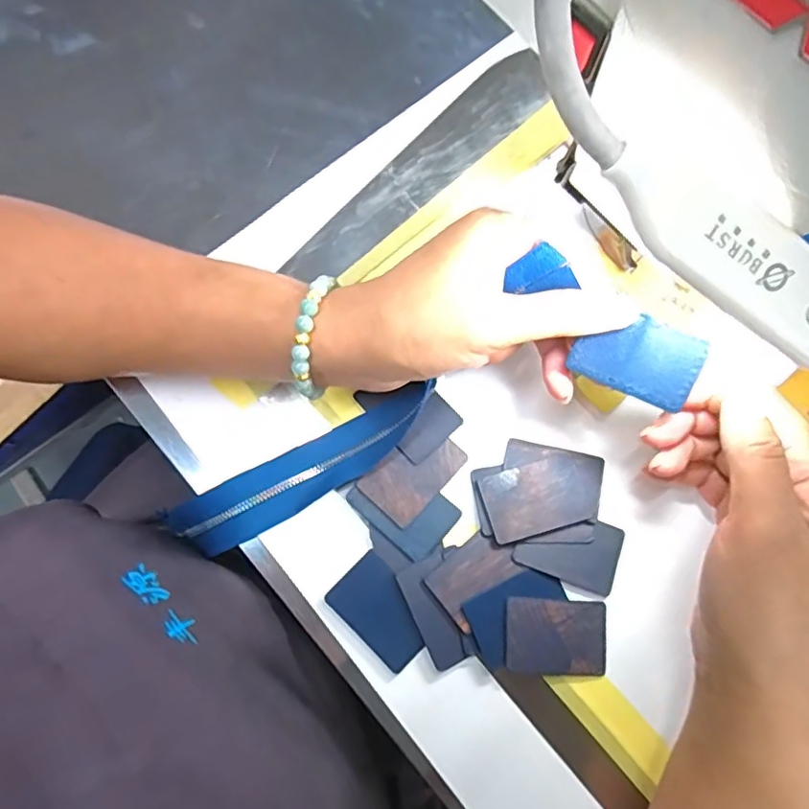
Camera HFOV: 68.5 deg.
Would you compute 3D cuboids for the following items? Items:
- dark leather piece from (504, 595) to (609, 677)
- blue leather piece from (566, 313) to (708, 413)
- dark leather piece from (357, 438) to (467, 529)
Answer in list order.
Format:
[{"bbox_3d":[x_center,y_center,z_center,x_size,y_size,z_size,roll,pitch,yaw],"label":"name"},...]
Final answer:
[{"bbox_3d":[0.075,0.115,0.293,0.051,0.006,0.036,4,79,-1],"label":"dark leather piece"},{"bbox_3d":[0.099,-0.020,0.254,0.049,0.004,0.033,26,109,16],"label":"blue leather piece"},{"bbox_3d":[0.005,0.036,0.308,0.033,0.004,0.051,44,81,7],"label":"dark leather piece"}]

